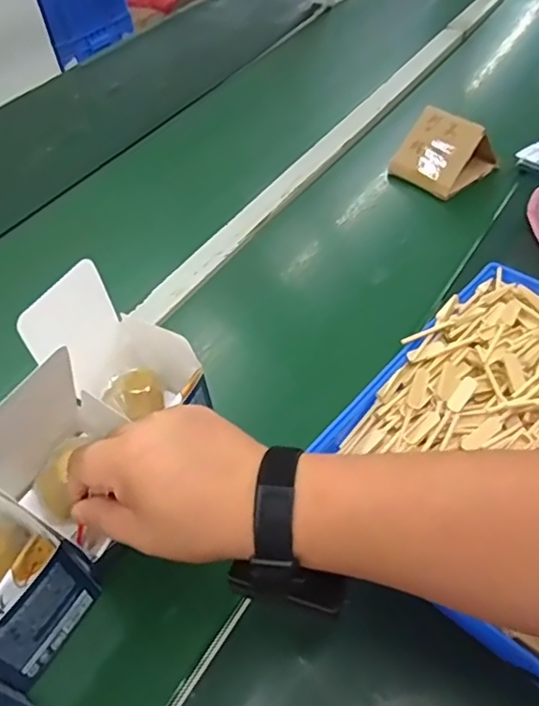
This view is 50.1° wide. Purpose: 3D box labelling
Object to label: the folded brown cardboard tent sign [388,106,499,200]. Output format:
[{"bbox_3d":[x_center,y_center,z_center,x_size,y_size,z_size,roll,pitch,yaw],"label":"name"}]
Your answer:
[{"bbox_3d":[0.227,-0.270,0.756,0.101,0.068,0.100,-36,53,-24],"label":"folded brown cardboard tent sign"}]

